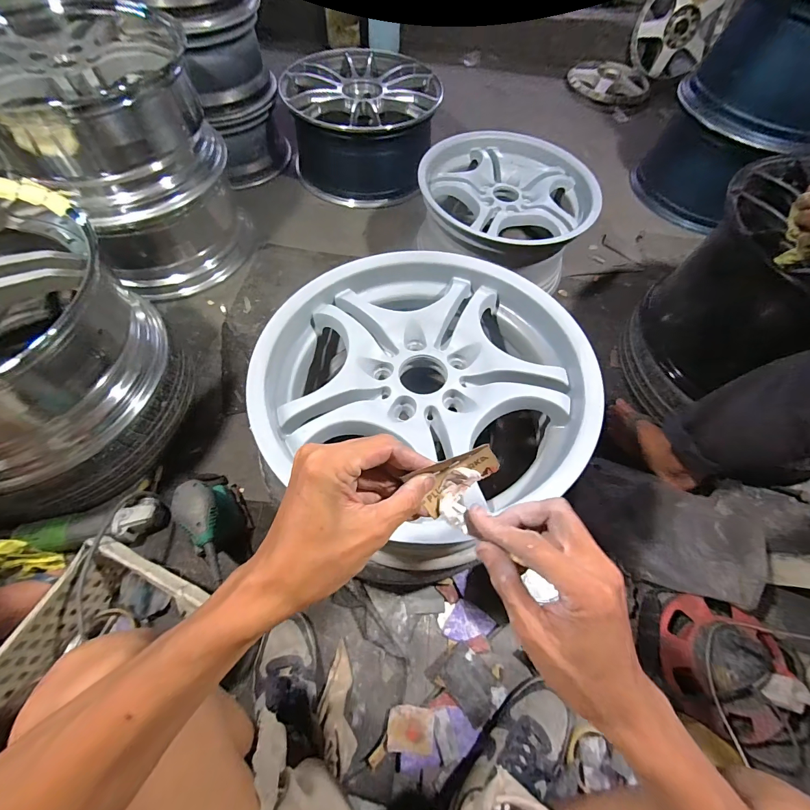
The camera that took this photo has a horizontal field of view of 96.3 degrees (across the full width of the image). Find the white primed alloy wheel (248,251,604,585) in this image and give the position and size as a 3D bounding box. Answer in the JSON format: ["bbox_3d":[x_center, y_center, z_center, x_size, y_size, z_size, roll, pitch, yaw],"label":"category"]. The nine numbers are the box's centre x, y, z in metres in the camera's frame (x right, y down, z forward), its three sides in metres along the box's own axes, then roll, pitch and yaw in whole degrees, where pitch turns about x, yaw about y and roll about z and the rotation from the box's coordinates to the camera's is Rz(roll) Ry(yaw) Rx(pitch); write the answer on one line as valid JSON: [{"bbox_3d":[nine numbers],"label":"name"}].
[{"bbox_3d":[0.025,-0.006,0.580,0.437,0.228,0.434,1,62,-2],"label":"white primed alloy wheel"}]

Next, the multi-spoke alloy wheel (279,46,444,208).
[{"bbox_3d":[-0.139,-0.938,1.264,0.496,0.302,0.422,15,63,6],"label":"multi-spoke alloy wheel"}]

